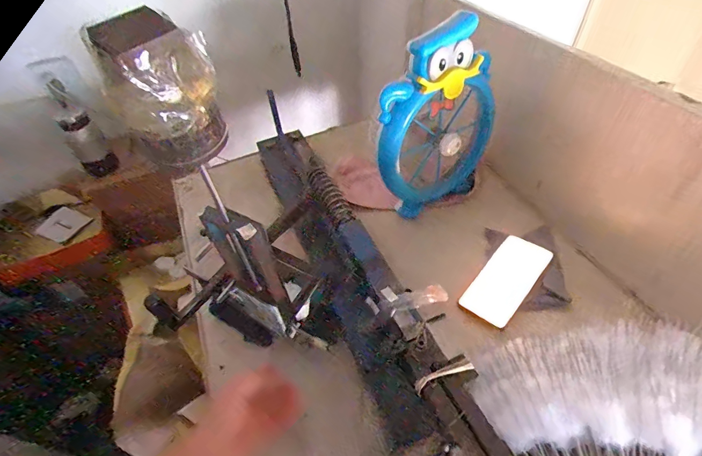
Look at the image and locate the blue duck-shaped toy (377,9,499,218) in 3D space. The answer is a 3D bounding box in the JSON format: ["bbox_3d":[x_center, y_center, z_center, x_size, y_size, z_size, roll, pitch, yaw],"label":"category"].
[{"bbox_3d":[0.146,-0.161,0.618,0.221,0.297,0.068,-26,51,-18],"label":"blue duck-shaped toy"}]

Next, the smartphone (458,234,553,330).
[{"bbox_3d":[0.236,0.077,0.577,0.075,0.007,0.158,28,61,37],"label":"smartphone"}]

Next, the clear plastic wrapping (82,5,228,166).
[{"bbox_3d":[-0.118,-0.089,0.240,0.063,0.093,0.059,-26,51,-18],"label":"clear plastic wrapping"}]

